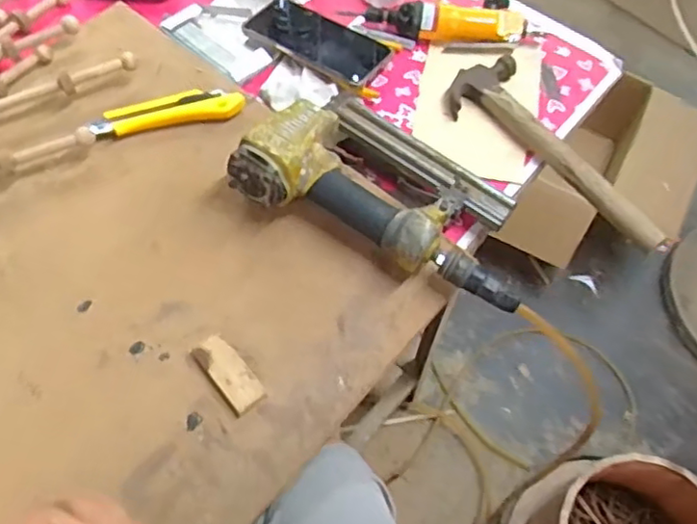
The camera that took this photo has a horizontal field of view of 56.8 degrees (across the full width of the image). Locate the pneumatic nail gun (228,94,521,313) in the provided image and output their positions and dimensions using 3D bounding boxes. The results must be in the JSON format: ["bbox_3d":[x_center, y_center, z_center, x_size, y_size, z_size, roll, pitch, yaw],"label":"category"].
[{"bbox_3d":[0.042,-0.073,0.600,0.265,0.069,0.143,24,62,9],"label":"pneumatic nail gun"}]

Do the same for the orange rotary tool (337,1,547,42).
[{"bbox_3d":[0.106,-0.270,0.723,0.219,0.035,0.038,6,61,-1],"label":"orange rotary tool"}]

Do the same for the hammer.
[{"bbox_3d":[0.224,-0.122,0.667,0.096,0.037,0.277,-36,69,-21],"label":"hammer"}]

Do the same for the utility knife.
[{"bbox_3d":[-0.181,-0.150,0.653,0.147,0.024,0.028,-12,63,-11],"label":"utility knife"}]

